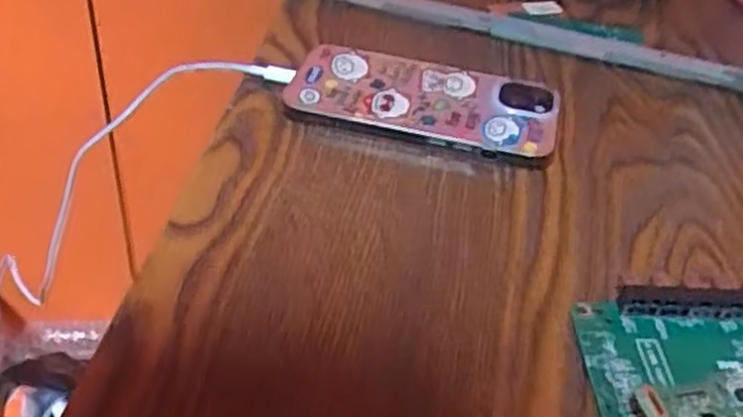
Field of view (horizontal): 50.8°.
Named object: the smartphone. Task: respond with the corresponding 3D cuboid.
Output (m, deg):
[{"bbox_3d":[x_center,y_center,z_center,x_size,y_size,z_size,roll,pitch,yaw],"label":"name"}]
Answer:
[{"bbox_3d":[0.028,-0.059,0.420,0.142,0.010,0.061,13,55,4],"label":"smartphone"}]

